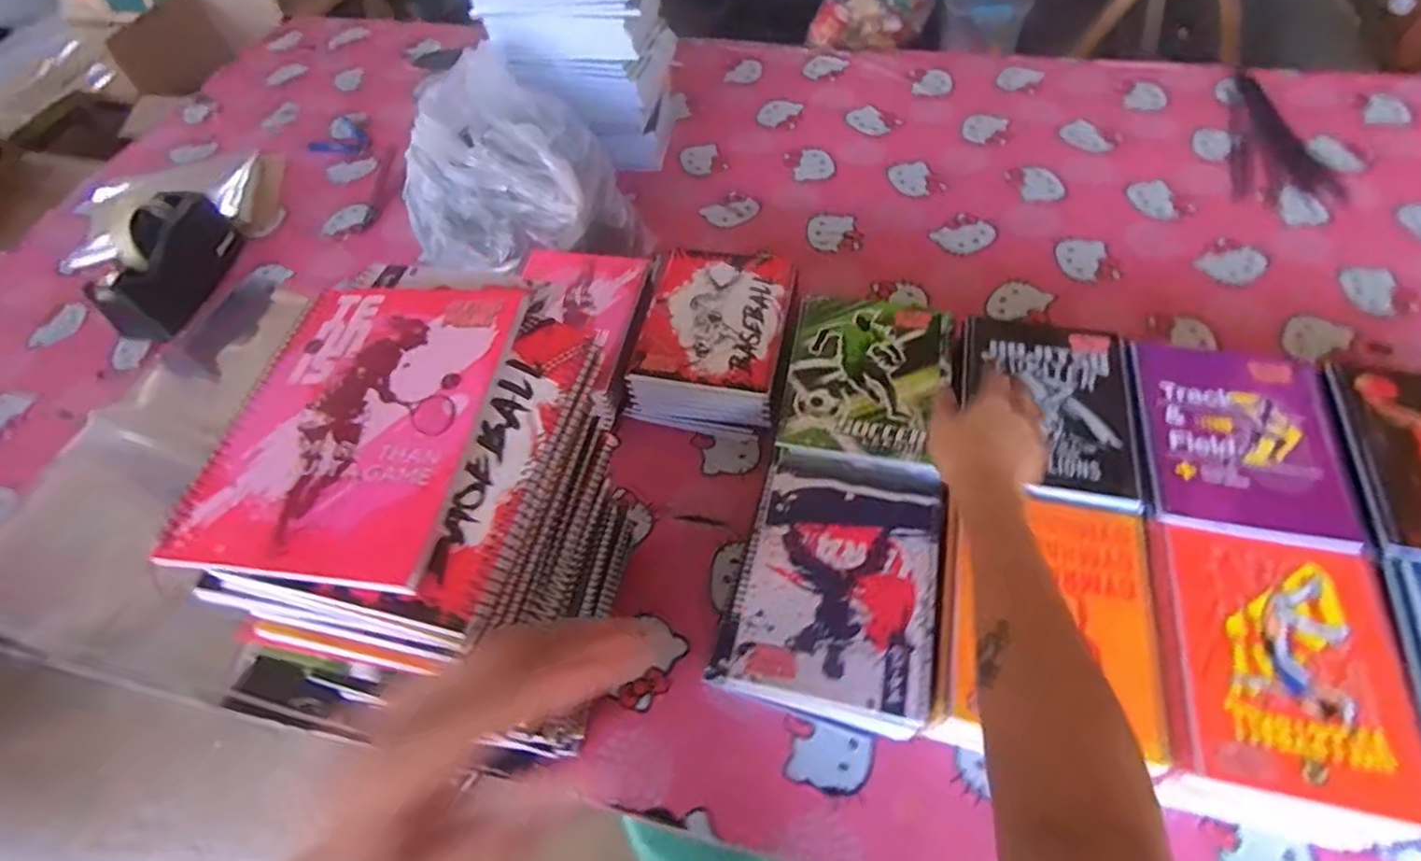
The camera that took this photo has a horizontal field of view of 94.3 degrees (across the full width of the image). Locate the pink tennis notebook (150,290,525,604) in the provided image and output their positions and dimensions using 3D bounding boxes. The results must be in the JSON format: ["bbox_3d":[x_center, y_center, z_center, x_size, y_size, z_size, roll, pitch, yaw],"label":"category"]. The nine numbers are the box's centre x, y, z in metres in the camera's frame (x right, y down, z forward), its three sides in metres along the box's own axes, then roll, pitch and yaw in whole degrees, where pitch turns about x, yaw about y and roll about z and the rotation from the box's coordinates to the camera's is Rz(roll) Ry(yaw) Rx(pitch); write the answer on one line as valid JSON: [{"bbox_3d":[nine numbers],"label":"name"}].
[{"bbox_3d":[-0.204,-0.010,0.382,0.145,0.009,0.194,4,56,8],"label":"pink tennis notebook"}]

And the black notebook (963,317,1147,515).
[{"bbox_3d":[0.323,-0.023,0.631,0.151,0.008,0.208,8,57,10],"label":"black notebook"}]

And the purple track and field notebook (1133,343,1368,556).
[{"bbox_3d":[0.476,0.003,0.590,0.157,0.006,0.203,9,57,11],"label":"purple track and field notebook"}]

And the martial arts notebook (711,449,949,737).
[{"bbox_3d":[0.109,0.123,0.555,0.166,0.013,0.219,11,57,12],"label":"martial arts notebook"}]

